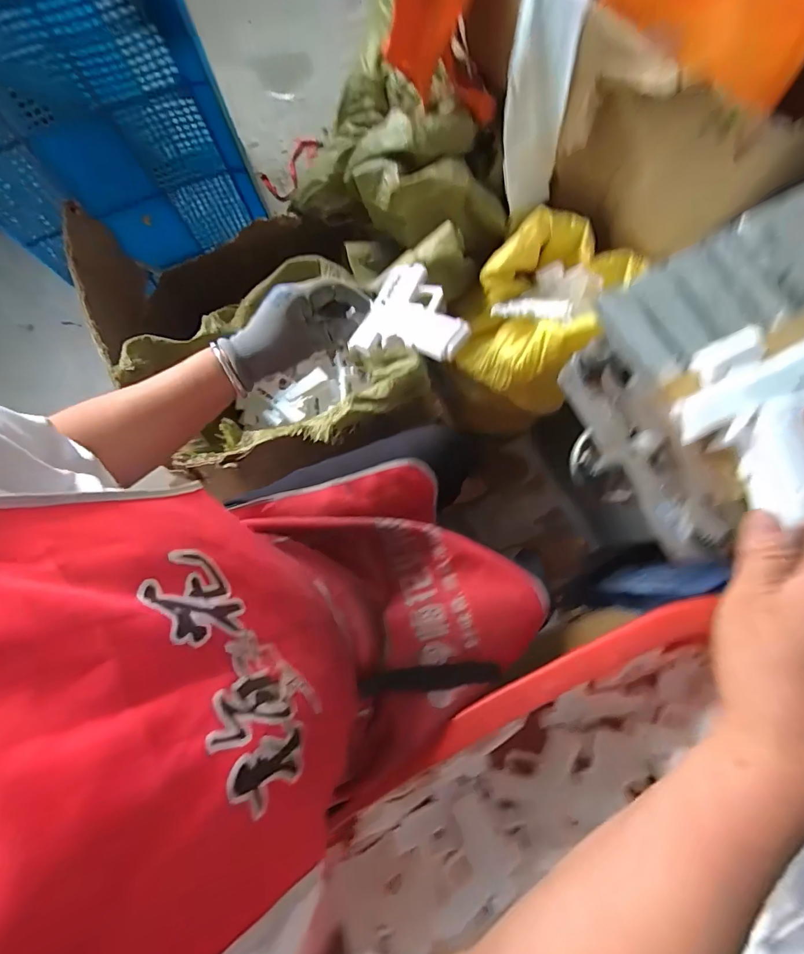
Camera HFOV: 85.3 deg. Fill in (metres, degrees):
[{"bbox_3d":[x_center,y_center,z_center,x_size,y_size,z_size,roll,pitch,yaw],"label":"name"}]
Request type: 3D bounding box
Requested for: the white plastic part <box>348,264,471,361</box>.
[{"bbox_3d":[0.019,-0.174,0.452,0.106,0.025,0.134,9,59,16],"label":"white plastic part"}]

